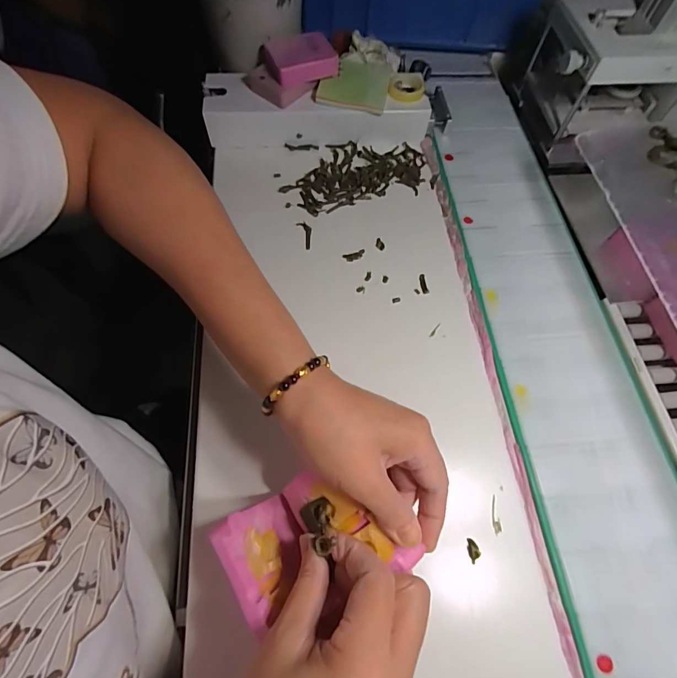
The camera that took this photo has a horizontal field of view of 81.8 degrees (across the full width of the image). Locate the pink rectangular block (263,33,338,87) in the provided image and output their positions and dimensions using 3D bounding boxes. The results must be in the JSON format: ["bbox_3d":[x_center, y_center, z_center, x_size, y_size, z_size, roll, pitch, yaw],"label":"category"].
[{"bbox_3d":[-0.042,-0.303,0.424,0.069,0.024,0.051,-25,68,-14],"label":"pink rectangular block"}]

